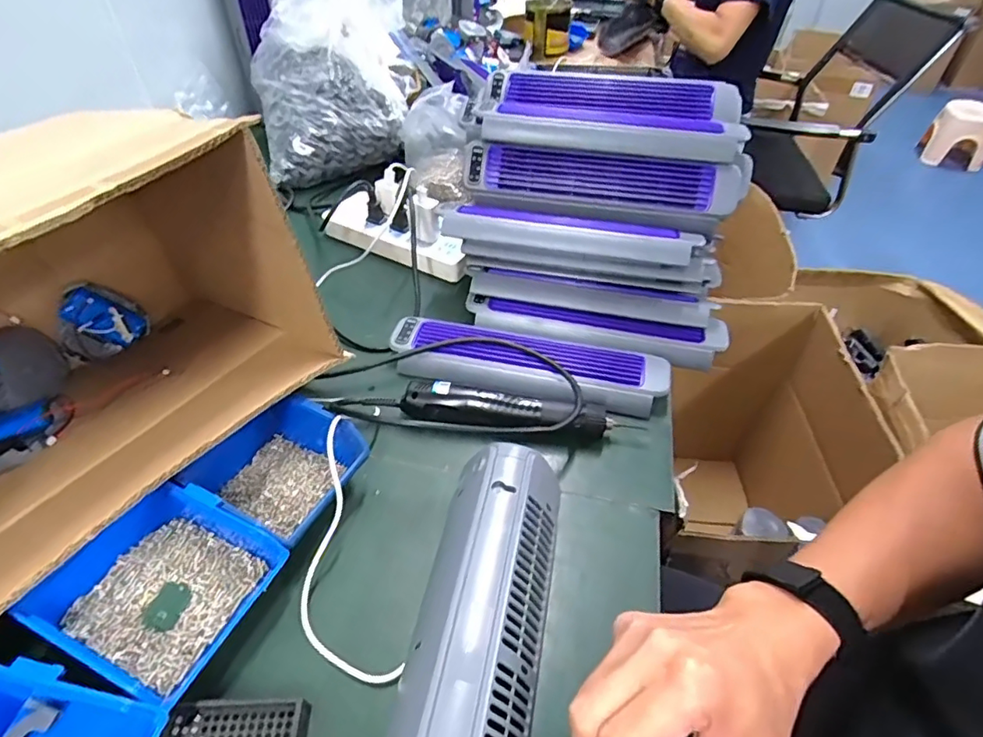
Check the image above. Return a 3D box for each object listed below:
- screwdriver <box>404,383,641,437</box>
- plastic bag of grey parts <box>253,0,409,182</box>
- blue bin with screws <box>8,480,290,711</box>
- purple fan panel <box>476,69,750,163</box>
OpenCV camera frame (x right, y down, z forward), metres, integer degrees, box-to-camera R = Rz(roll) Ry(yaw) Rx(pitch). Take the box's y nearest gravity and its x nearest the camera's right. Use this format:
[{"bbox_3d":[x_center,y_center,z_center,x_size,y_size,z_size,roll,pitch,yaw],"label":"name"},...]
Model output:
[{"bbox_3d":[0.028,0.042,0.530,0.224,0.031,0.032,5,45,3],"label":"screwdriver"},{"bbox_3d":[-0.257,-0.489,0.856,0.243,0.281,0.222,-8,46,-9],"label":"plastic bag of grey parts"},{"bbox_3d":[-0.232,0.154,0.383,0.127,0.054,0.120,23,49,20],"label":"blue bin with screws"},{"bbox_3d":[0.137,-0.300,0.624,0.313,0.036,0.163,8,45,7],"label":"purple fan panel"}]

